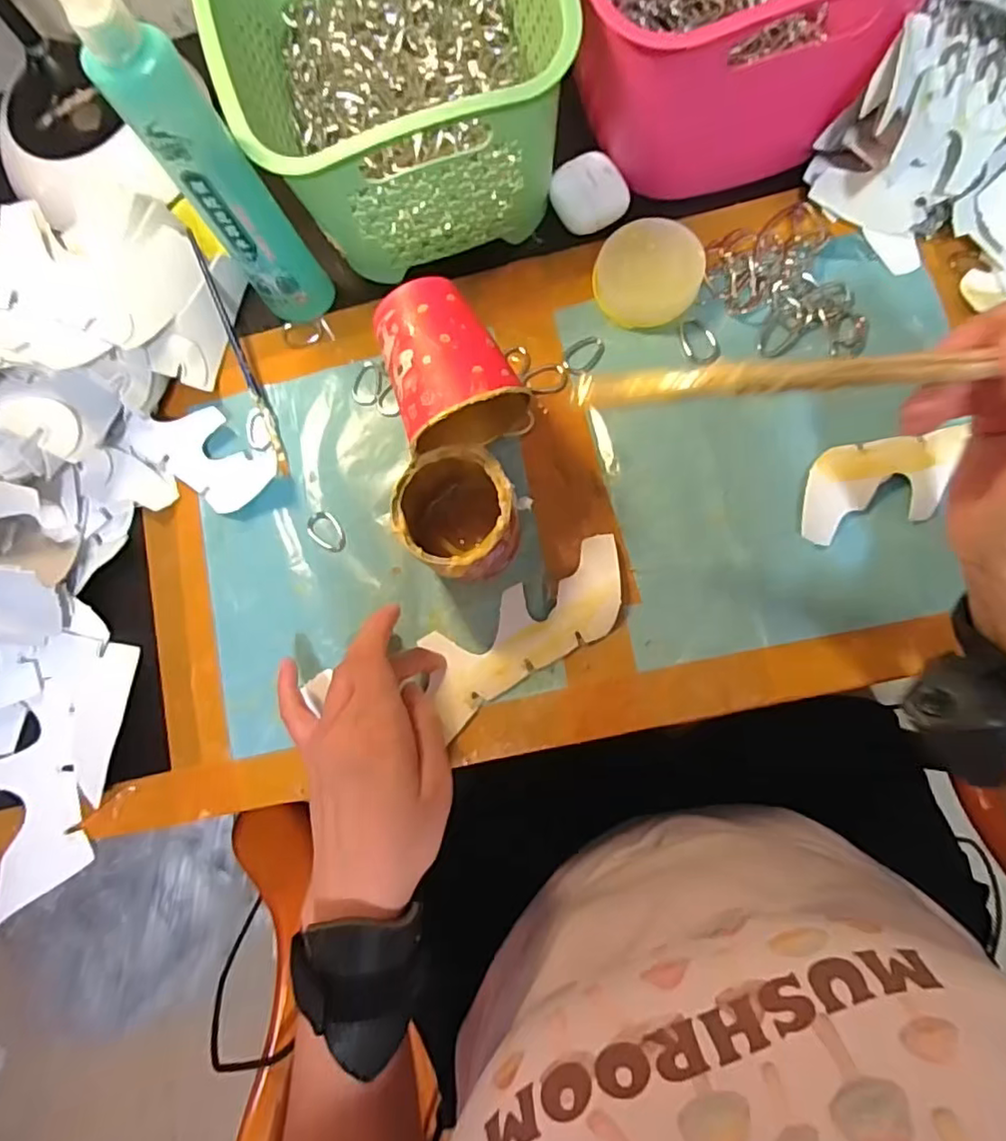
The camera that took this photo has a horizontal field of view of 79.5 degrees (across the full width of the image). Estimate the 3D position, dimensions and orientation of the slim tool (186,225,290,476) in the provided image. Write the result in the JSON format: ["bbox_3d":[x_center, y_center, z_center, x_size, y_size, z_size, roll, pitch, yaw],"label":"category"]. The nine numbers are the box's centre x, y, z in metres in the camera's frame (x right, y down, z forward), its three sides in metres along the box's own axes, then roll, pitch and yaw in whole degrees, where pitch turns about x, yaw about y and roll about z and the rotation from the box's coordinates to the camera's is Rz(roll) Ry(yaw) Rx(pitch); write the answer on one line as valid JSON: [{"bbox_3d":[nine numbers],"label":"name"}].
[{"bbox_3d":[-0.175,-0.142,0.407,0.007,0.014,0.162,-19,98,2],"label":"slim tool"}]

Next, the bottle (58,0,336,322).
[{"bbox_3d":[-0.152,-0.207,0.324,0.040,0.220,0.033,-33,78,0],"label":"bottle"}]

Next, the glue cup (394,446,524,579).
[{"bbox_3d":[-0.024,-0.031,0.356,0.063,0.072,0.069,-1,80,6],"label":"glue cup"}]

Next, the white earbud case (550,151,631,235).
[{"bbox_3d":[0.060,-0.257,0.415,0.046,0.023,0.046,-34,78,0],"label":"white earbud case"}]

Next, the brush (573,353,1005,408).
[{"bbox_3d":[0.149,-0.069,0.203,0.267,0.018,0.011,5,85,27],"label":"brush"}]

